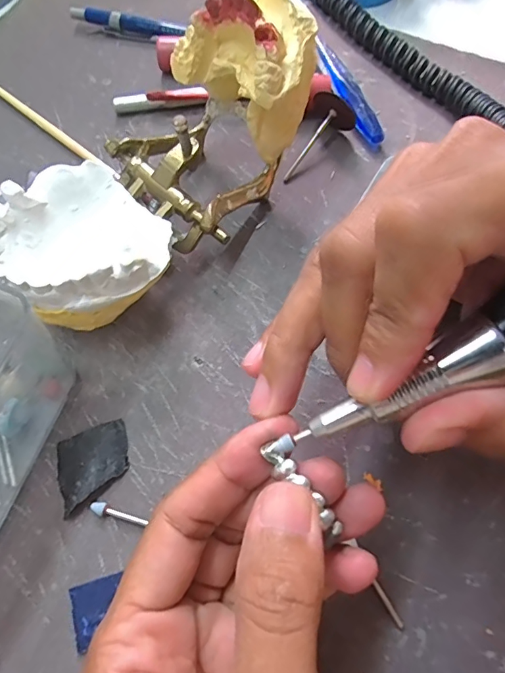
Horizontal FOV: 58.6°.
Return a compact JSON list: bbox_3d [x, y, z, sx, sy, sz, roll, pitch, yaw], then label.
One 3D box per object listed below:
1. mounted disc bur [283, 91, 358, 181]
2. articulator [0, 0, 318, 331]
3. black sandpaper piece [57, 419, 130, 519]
[{"bbox_3d":[0.031,-0.101,0.236,0.022,0.021,0.048,38,91,15],"label":"mounted disc bur"},{"bbox_3d":[-0.039,-0.069,0.188,0.064,0.077,0.145,38,73,15],"label":"articulator"},{"bbox_3d":[-0.062,0.050,0.177,0.029,0.006,0.027,-21,69,-8],"label":"black sandpaper piece"}]

